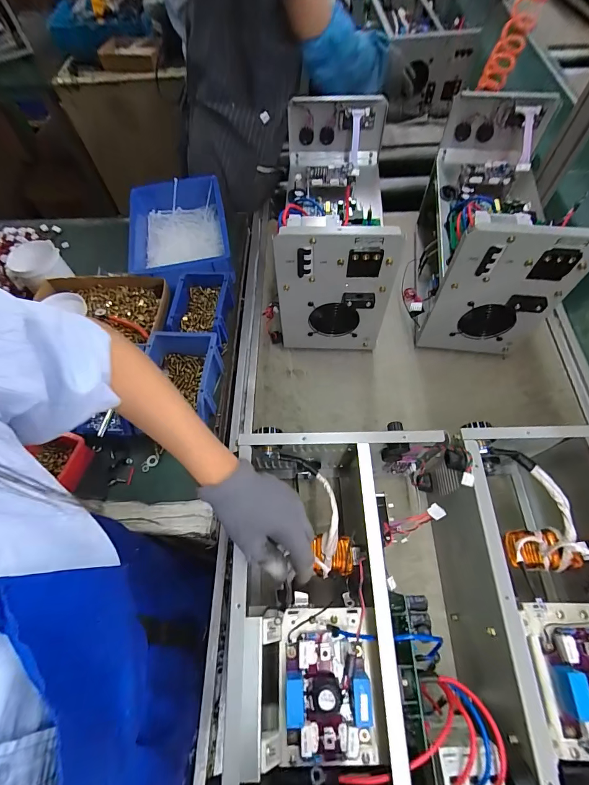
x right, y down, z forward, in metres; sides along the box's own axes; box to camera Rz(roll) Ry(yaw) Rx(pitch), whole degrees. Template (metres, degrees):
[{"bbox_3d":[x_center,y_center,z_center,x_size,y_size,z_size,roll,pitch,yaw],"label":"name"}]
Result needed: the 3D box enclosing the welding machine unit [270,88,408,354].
[{"bbox_3d":[0.075,-0.317,0.646,0.183,0.254,0.377,3,65,5],"label":"welding machine unit"}]

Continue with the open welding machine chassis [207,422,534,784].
[{"bbox_3d":[0.096,0.249,0.438,0.300,0.210,0.362,-3,65,2],"label":"open welding machine chassis"}]

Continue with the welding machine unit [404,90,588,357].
[{"bbox_3d":[0.352,-0.300,0.646,0.200,0.284,0.375,10,66,8],"label":"welding machine unit"}]

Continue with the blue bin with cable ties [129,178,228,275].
[{"bbox_3d":[-0.267,-0.359,0.792,0.225,0.083,0.290,-13,65,-3],"label":"blue bin with cable ties"}]

